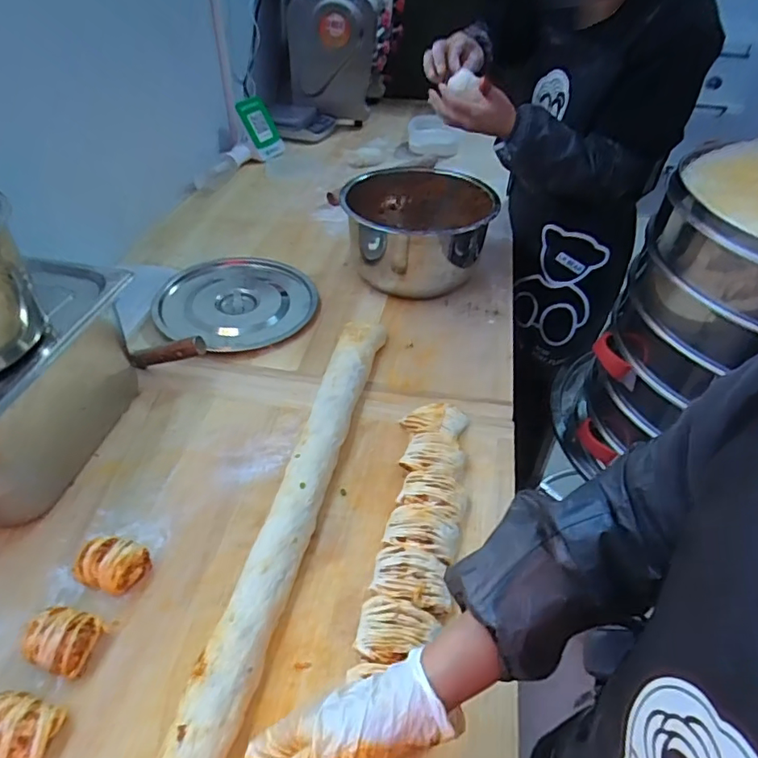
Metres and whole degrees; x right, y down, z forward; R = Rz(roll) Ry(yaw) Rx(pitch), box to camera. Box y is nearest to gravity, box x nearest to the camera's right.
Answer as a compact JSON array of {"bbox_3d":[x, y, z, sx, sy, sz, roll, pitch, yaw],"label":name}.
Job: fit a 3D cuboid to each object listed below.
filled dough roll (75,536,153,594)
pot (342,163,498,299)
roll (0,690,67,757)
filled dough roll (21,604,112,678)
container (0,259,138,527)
[{"bbox_3d":[-0.293,0.202,0.592,0.067,0.048,0.056,12,43,14],"label":"filled dough roll"},{"bbox_3d":[0.073,-0.299,1.094,0.299,0.164,0.348,2,41,3],"label":"pot"},{"bbox_3d":[-0.325,0.309,0.478,0.080,0.040,0.055,7,42,8],"label":"roll"},{"bbox_3d":[-0.314,0.259,0.535,0.070,0.039,0.060,7,42,9],"label":"filled dough roll"},{"bbox_3d":[-0.483,0.016,0.689,0.233,0.205,0.323,10,42,12],"label":"container"}]

